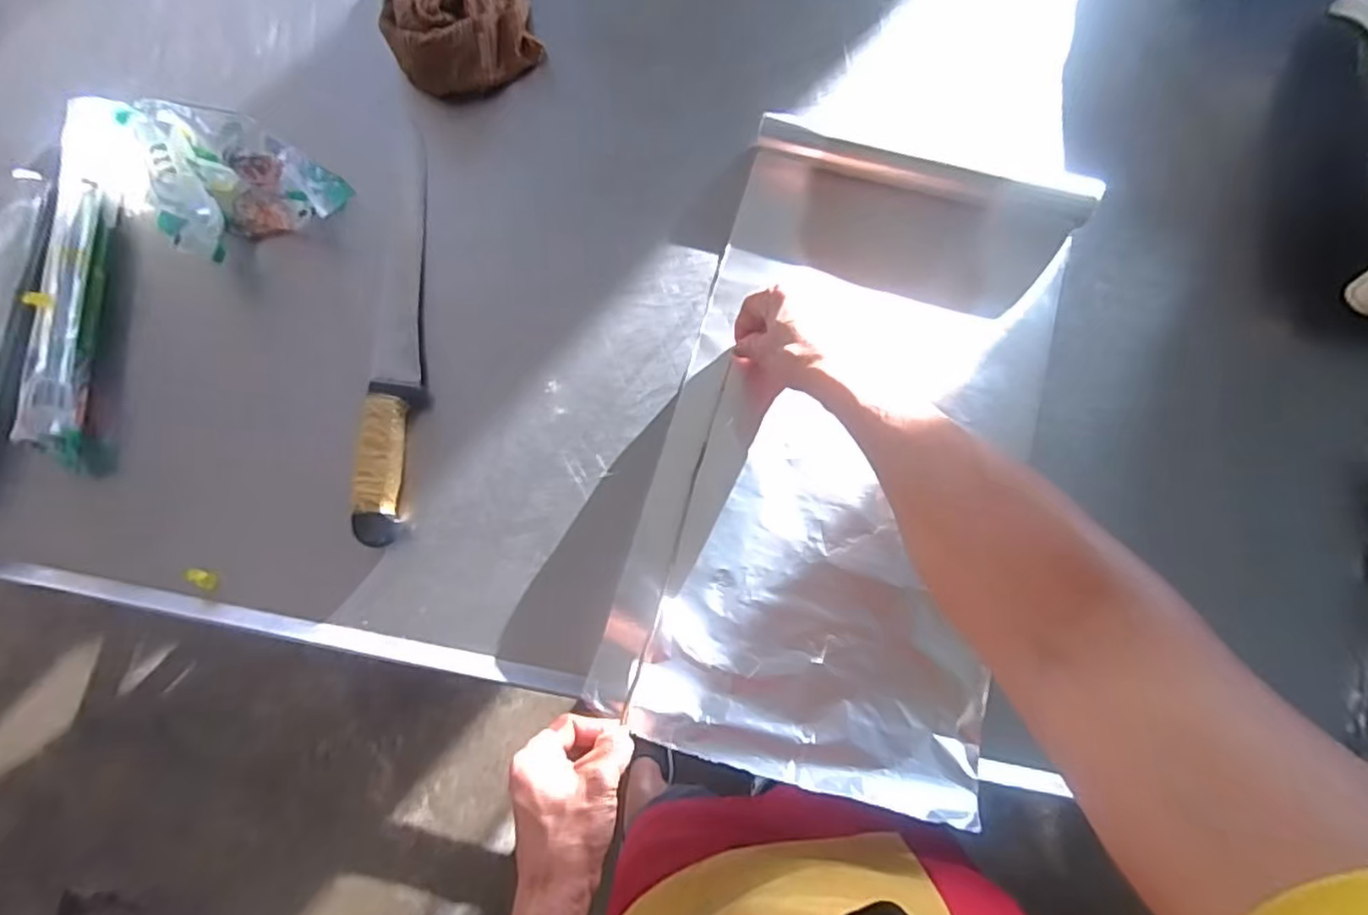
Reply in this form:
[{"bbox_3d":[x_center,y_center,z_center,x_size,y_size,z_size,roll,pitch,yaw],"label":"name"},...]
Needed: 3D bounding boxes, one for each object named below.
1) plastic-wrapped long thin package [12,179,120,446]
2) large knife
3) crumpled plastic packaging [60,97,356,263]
[{"bbox_3d":[-0.558,-0.134,0.599,0.034,0.042,0.260,-4,76,0],"label":"plastic-wrapped long thin package"},{"bbox_3d":[-0.261,-0.124,0.592,0.045,0.028,0.397,-4,76,0],"label":"large knife"},{"bbox_3d":[-0.463,-0.269,0.622,0.248,0.049,0.135,28,78,7],"label":"crumpled plastic packaging"}]

